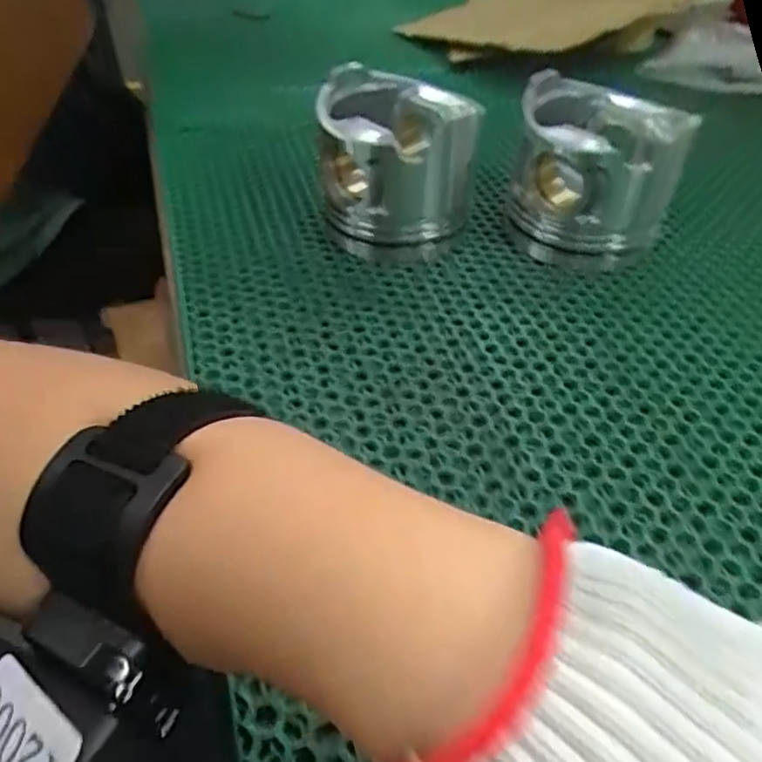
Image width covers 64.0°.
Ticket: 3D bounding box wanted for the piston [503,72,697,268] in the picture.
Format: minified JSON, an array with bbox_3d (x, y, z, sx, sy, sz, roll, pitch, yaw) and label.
[{"bbox_3d":[0.153,-0.153,0.446,0.108,0.096,0.107,12,46,11],"label":"piston"}]

